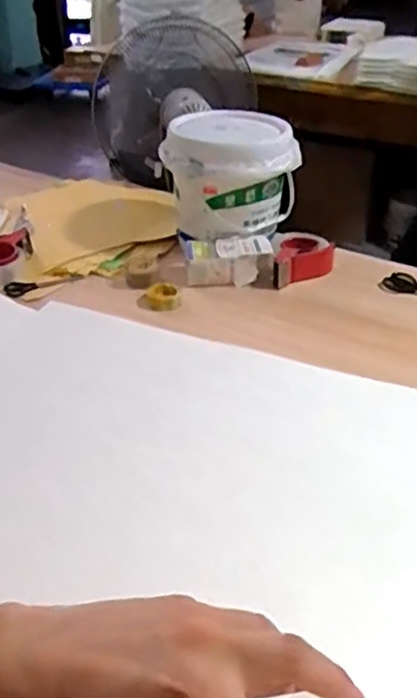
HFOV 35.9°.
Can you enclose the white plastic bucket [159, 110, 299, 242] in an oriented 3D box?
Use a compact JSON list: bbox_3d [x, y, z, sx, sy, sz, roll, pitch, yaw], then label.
[{"bbox_3d":[0.038,-0.359,1.358,0.263,0.221,0.226,-6,35,-11],"label":"white plastic bucket"}]

